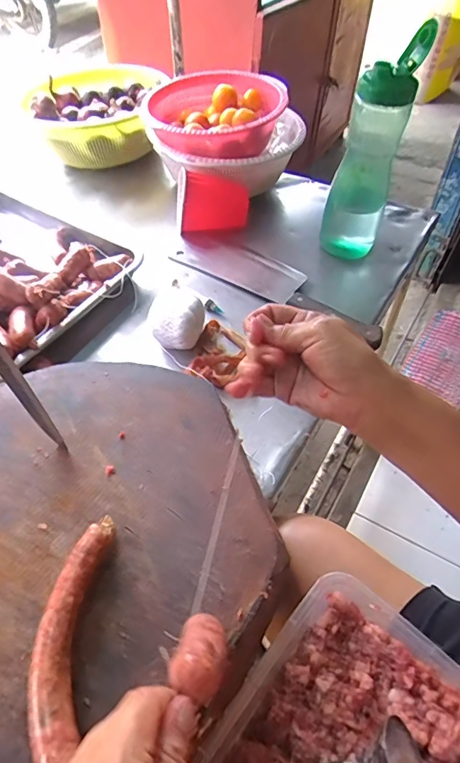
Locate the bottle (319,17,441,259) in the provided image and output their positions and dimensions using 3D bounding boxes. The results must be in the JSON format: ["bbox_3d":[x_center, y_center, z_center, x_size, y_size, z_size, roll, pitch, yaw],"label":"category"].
[{"bbox_3d":[0.190,-0.309,0.656,0.084,0.290,0.069,14,53,10],"label":"bottle"}]

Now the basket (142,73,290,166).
[{"bbox_3d":[-0.017,-0.447,0.793,0.191,0.066,0.209,30,57,21],"label":"basket"}]

